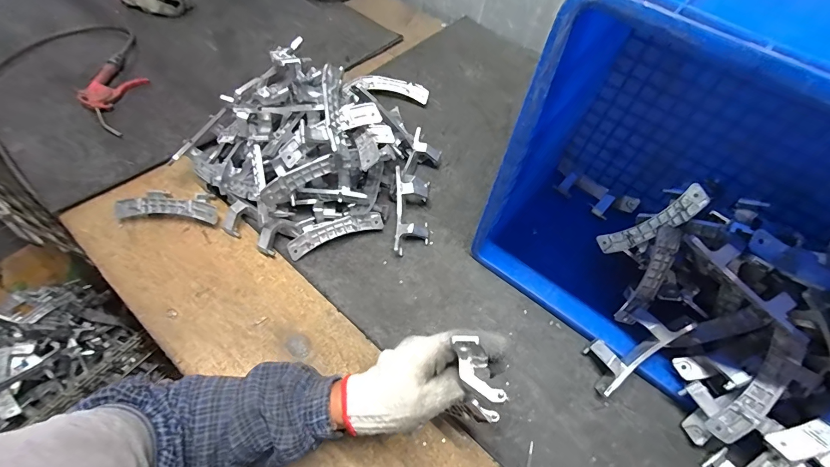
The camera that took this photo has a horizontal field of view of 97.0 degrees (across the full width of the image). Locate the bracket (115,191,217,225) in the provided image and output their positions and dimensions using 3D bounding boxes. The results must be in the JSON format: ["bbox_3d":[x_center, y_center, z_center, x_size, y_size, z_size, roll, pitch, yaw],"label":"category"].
[{"bbox_3d":[-0.397,-0.048,0.604,0.160,0.034,0.067,4,57,-2],"label":"bracket"}]

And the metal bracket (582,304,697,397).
[{"bbox_3d":[0.293,0.150,0.504,0.146,0.035,0.060,-44,66,6],"label":"metal bracket"}]

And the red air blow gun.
[{"bbox_3d":[-0.609,-0.290,0.738,0.090,0.026,0.233,-3,58,-6],"label":"red air blow gun"}]

